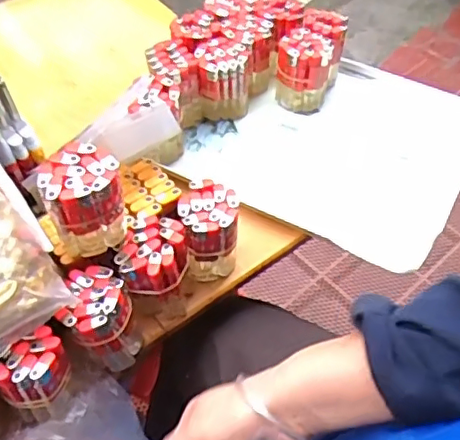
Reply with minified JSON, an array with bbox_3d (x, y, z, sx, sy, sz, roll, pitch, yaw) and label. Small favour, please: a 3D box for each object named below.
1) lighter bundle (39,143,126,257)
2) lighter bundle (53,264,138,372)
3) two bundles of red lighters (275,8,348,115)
[{"bbox_3d":[-0.116,-0.014,0.468,0.056,0.083,0.047,-17,57,-18],"label":"lighter bundle"},{"bbox_3d":[-0.108,0.083,0.495,0.062,0.077,0.060,3,53,-4],"label":"lighter bundle"},{"bbox_3d":[0.093,-0.187,0.692,0.063,0.087,0.093,24,55,12],"label":"two bundles of red lighters"}]

